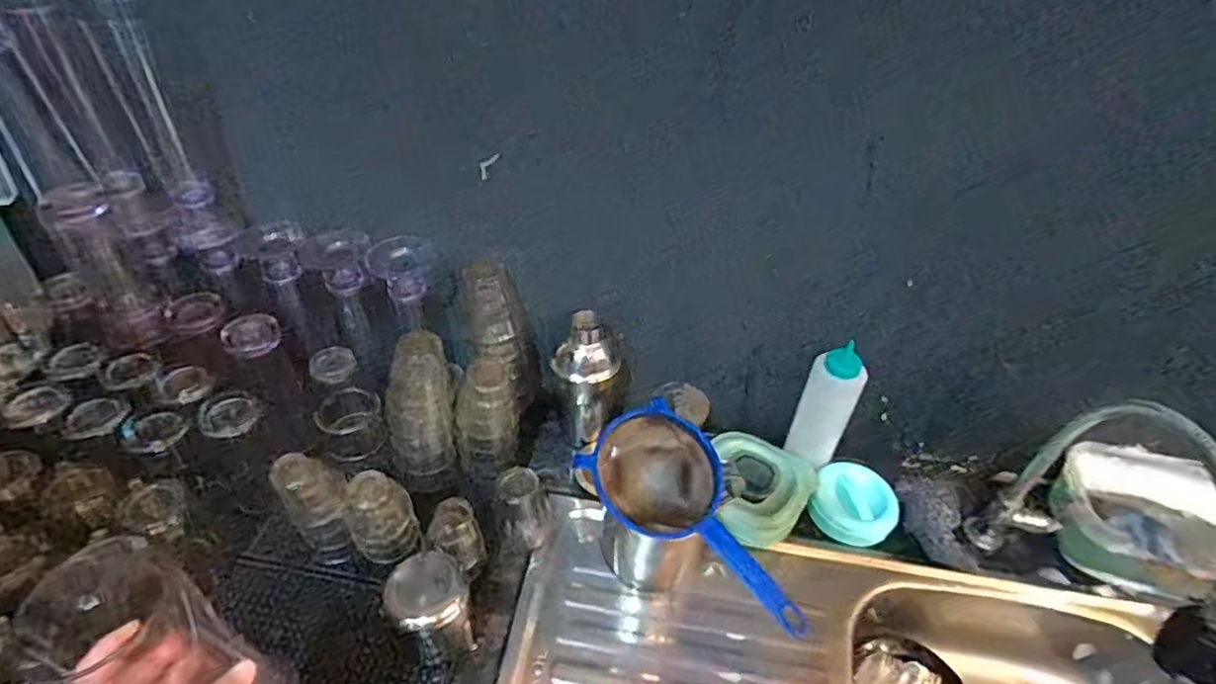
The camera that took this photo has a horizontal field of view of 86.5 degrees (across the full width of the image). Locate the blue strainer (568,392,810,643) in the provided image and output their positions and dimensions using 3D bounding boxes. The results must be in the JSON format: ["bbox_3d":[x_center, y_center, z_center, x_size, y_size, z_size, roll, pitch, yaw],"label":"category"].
[{"bbox_3d":[0.078,0.194,0.658,0.135,0.082,0.264,-28,69,-27],"label":"blue strainer"}]

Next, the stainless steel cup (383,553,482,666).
[{"bbox_3d":[-0.169,0.260,0.620,0.069,0.105,0.063,2,42,-2],"label":"stainless steel cup"}]

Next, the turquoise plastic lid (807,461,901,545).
[{"bbox_3d":[0.298,0.198,0.784,0.097,0.028,0.097,-3,56,5],"label":"turquoise plastic lid"}]

